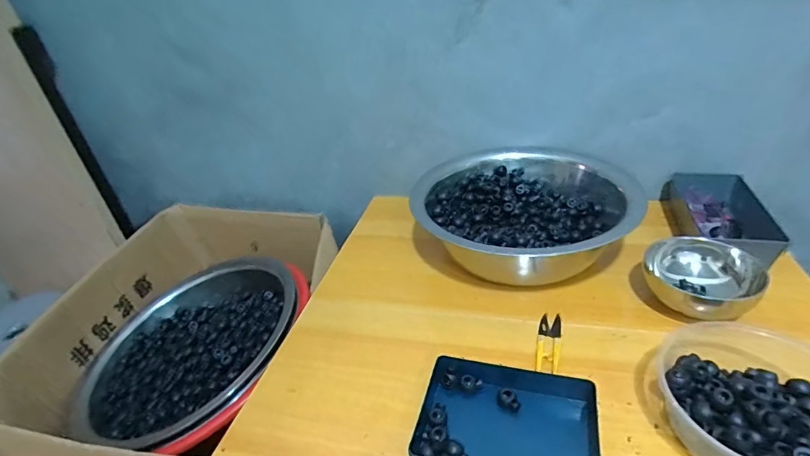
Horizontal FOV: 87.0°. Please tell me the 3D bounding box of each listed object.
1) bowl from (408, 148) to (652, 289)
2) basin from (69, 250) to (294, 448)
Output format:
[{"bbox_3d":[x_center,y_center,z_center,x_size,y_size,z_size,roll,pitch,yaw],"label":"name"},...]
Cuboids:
[{"bbox_3d":[0.171,-0.034,0.630,0.273,0.111,0.273,-5,32,3],"label":"bowl"},{"bbox_3d":[-0.312,0.164,0.637,0.315,0.086,0.319,6,35,21],"label":"basin"}]

